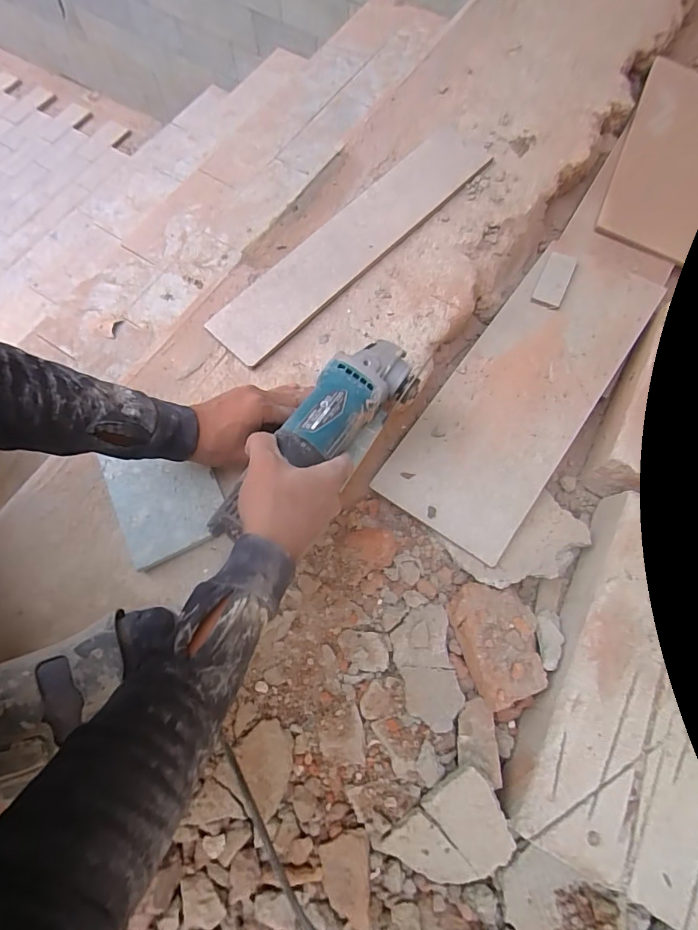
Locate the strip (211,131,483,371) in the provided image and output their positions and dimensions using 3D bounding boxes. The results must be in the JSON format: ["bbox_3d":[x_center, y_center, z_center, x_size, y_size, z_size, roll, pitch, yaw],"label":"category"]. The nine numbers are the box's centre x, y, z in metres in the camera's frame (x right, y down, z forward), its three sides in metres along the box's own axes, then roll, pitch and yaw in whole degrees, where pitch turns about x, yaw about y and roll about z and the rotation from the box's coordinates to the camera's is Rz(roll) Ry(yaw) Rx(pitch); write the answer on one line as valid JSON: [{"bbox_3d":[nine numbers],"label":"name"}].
[{"bbox_3d":[0.011,-0.282,0.563,0.082,0.013,0.424,42,76,14],"label":"strip"}]

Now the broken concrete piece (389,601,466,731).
[{"bbox_3d":[0.077,0.200,0.462,0.058,0.011,0.110,-6,58,-5],"label":"broken concrete piece"}]

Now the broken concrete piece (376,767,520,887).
[{"bbox_3d":[0.093,0.325,0.399,0.105,0.035,0.084,-41,80,-11],"label":"broken concrete piece"}]

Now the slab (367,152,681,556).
[{"bbox_3d":[0.244,-0.143,0.565,0.152,0.012,0.538,32,73,17],"label":"slab"}]

